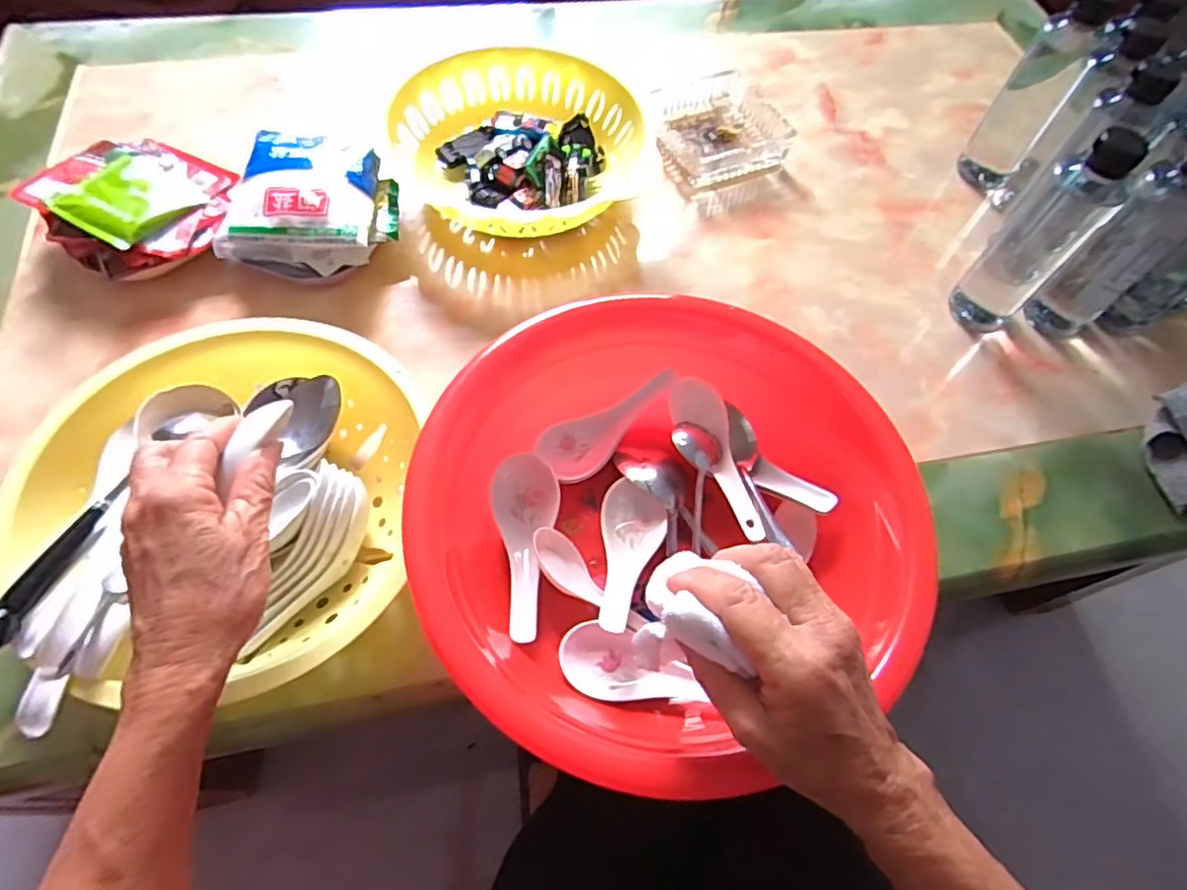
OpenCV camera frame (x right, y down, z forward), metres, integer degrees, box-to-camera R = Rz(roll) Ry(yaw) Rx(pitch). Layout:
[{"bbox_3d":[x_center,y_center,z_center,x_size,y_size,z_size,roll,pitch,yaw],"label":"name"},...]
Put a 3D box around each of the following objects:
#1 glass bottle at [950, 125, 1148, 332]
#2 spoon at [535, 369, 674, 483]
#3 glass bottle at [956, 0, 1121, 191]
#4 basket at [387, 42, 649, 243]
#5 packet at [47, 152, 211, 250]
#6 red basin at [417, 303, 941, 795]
[{"bbox_3d":[0.348,-0.160,0.499,0.054,0.171,0.044,39,66,16],"label":"glass bottle"},{"bbox_3d":[0.012,-0.017,0.479,0.110,0.027,0.048,-37,69,-5],"label":"spoon"},{"bbox_3d":[0.410,-0.324,0.603,0.053,0.169,0.042,35,65,14],"label":"glass bottle"},{"bbox_3d":[-0.067,-0.283,0.608,0.217,0.056,0.231,-31,68,-19],"label":"basket"},{"bbox_3d":[-0.379,-0.207,0.530,0.077,0.024,0.102,26,63,10],"label":"packet"},{"bbox_3d":[0.041,0.048,0.415,0.293,0.098,0.274,2,61,-3],"label":"red basin"}]

